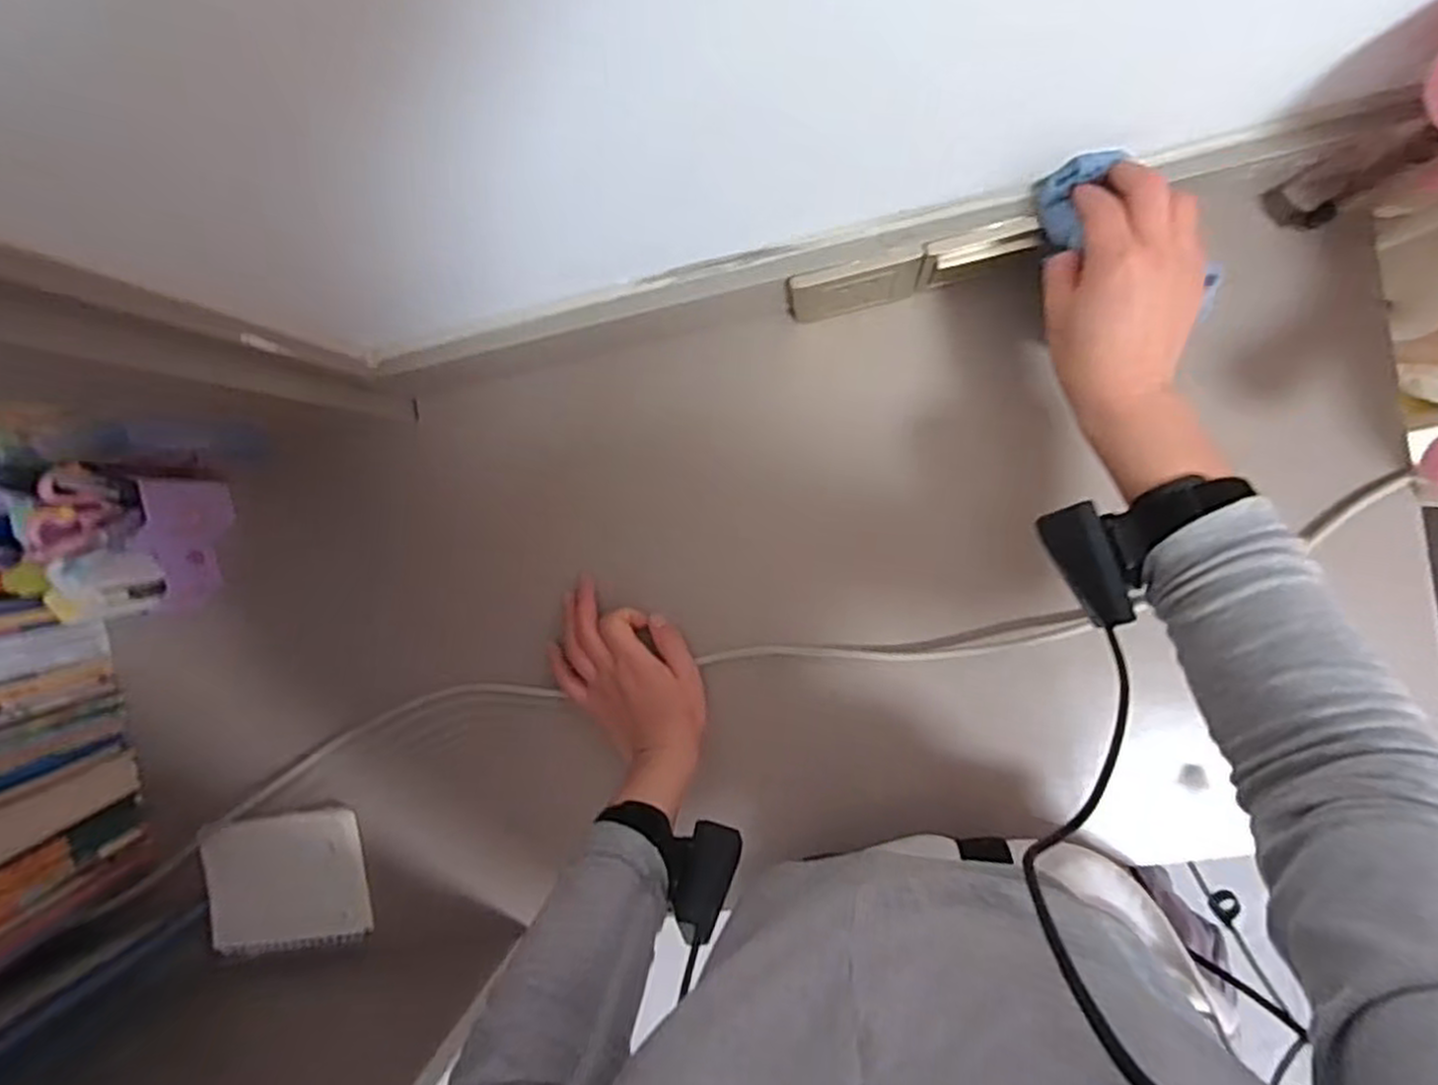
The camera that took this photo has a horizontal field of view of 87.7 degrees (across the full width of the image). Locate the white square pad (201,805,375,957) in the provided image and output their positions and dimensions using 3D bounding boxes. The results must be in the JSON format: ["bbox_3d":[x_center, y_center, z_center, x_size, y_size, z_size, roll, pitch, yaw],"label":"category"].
[{"bbox_3d":[-0.364,0.285,0.629,0.134,0.018,0.113,-7,90,8],"label":"white square pad"}]

